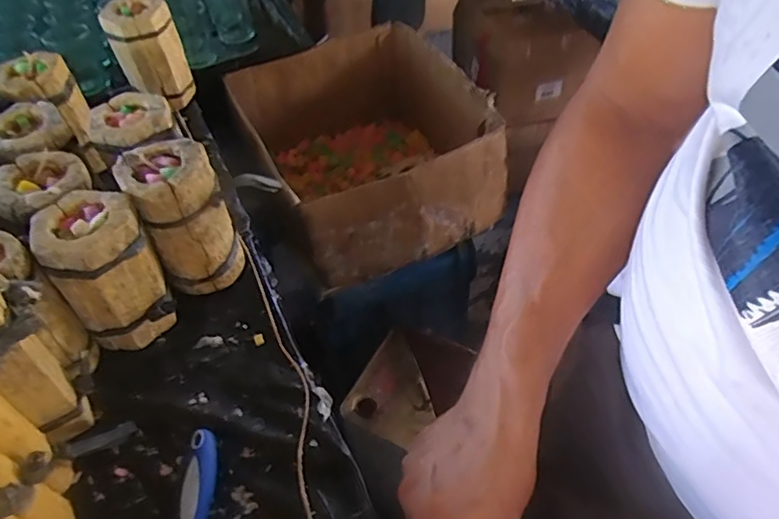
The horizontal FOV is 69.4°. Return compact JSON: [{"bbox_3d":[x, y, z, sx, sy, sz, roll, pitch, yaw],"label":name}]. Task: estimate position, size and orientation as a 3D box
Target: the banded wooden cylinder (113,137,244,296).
[{"bbox_3d":[-0.225,-0.044,0.622,0.092,0.158,0.087,-23,52,-18],"label":"banded wooden cylinder"}]

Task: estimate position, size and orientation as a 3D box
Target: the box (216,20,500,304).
[{"bbox_3d":[-0.038,-0.183,1.025,0.363,0.230,0.424,-21,52,-17],"label":"box"}]

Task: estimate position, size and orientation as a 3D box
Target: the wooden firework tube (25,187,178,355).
[{"bbox_3d":[-0.285,0.011,0.578,0.089,0.149,0.094,-21,51,-17],"label":"wooden firework tube"}]

